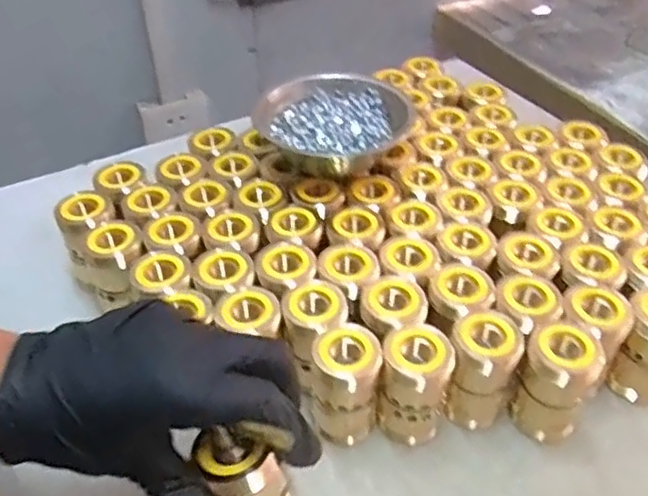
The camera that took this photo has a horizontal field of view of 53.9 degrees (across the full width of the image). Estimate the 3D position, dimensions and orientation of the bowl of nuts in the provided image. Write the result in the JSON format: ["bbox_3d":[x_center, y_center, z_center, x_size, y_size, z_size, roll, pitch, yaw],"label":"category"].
[{"bbox_3d":[0.008,-0.100,0.523,0.113,0.038,0.116,-1,42,1],"label":"bowl of nuts"}]

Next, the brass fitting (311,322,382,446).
[{"bbox_3d":[0.013,0.086,0.395,0.039,0.076,0.039,1,41,-2],"label":"brass fitting"}]

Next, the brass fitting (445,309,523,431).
[{"bbox_3d":[0.099,0.077,0.405,0.041,0.077,0.040,14,42,13],"label":"brass fitting"}]

